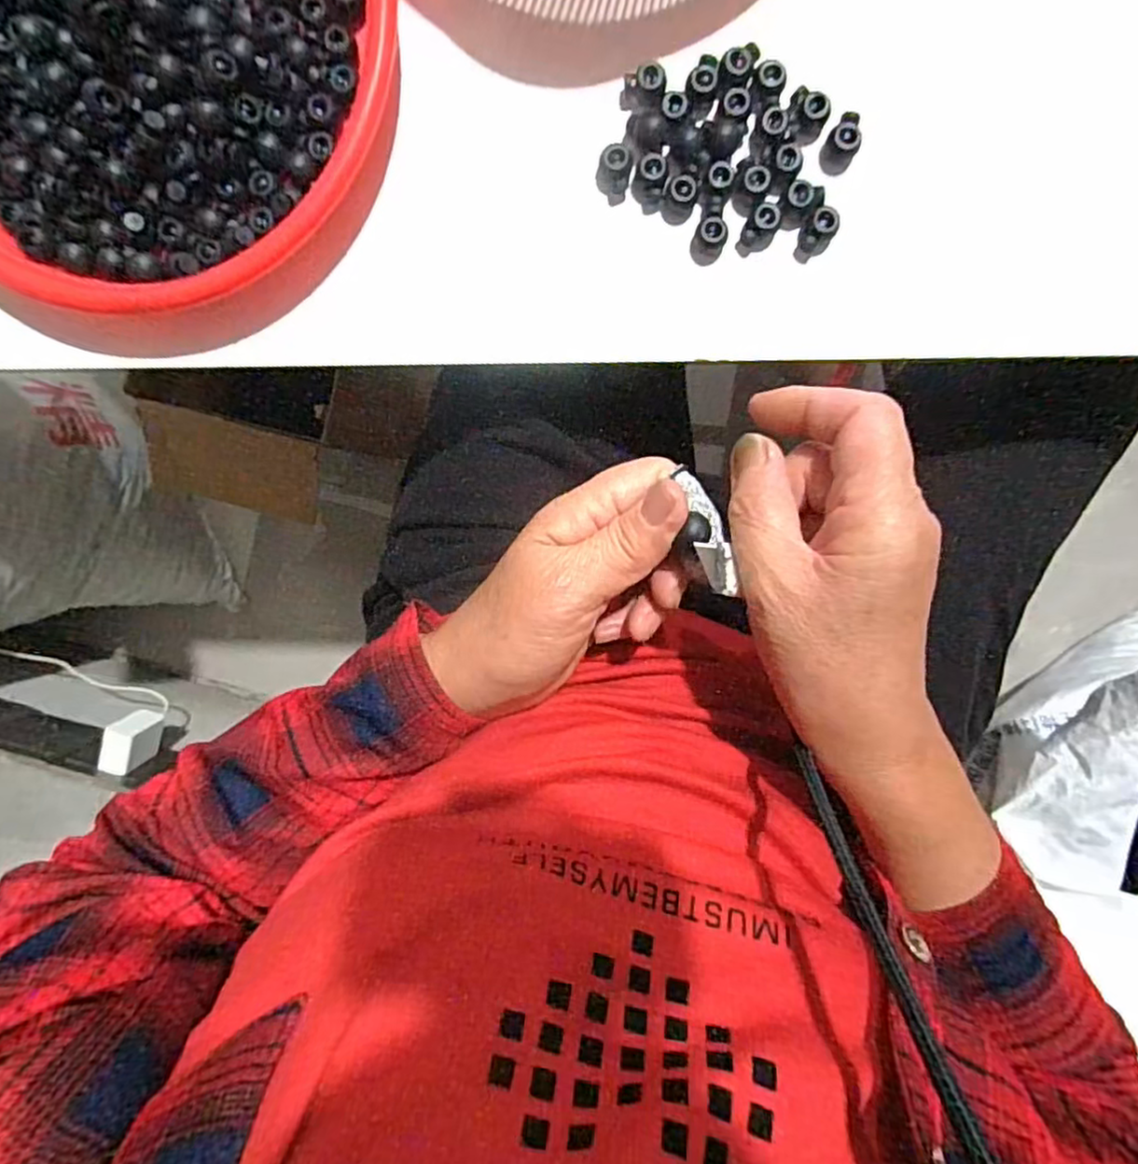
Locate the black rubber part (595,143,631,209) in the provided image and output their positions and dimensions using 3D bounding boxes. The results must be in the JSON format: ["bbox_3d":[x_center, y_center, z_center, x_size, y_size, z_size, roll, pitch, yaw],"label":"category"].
[{"bbox_3d":[0.021,-0.191,0.302,0.015,0.011,0.022,11,98,1],"label":"black rubber part"}]

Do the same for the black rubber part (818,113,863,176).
[{"bbox_3d":[0.125,-0.200,0.297,0.015,0.010,0.023,25,98,-1],"label":"black rubber part"}]

